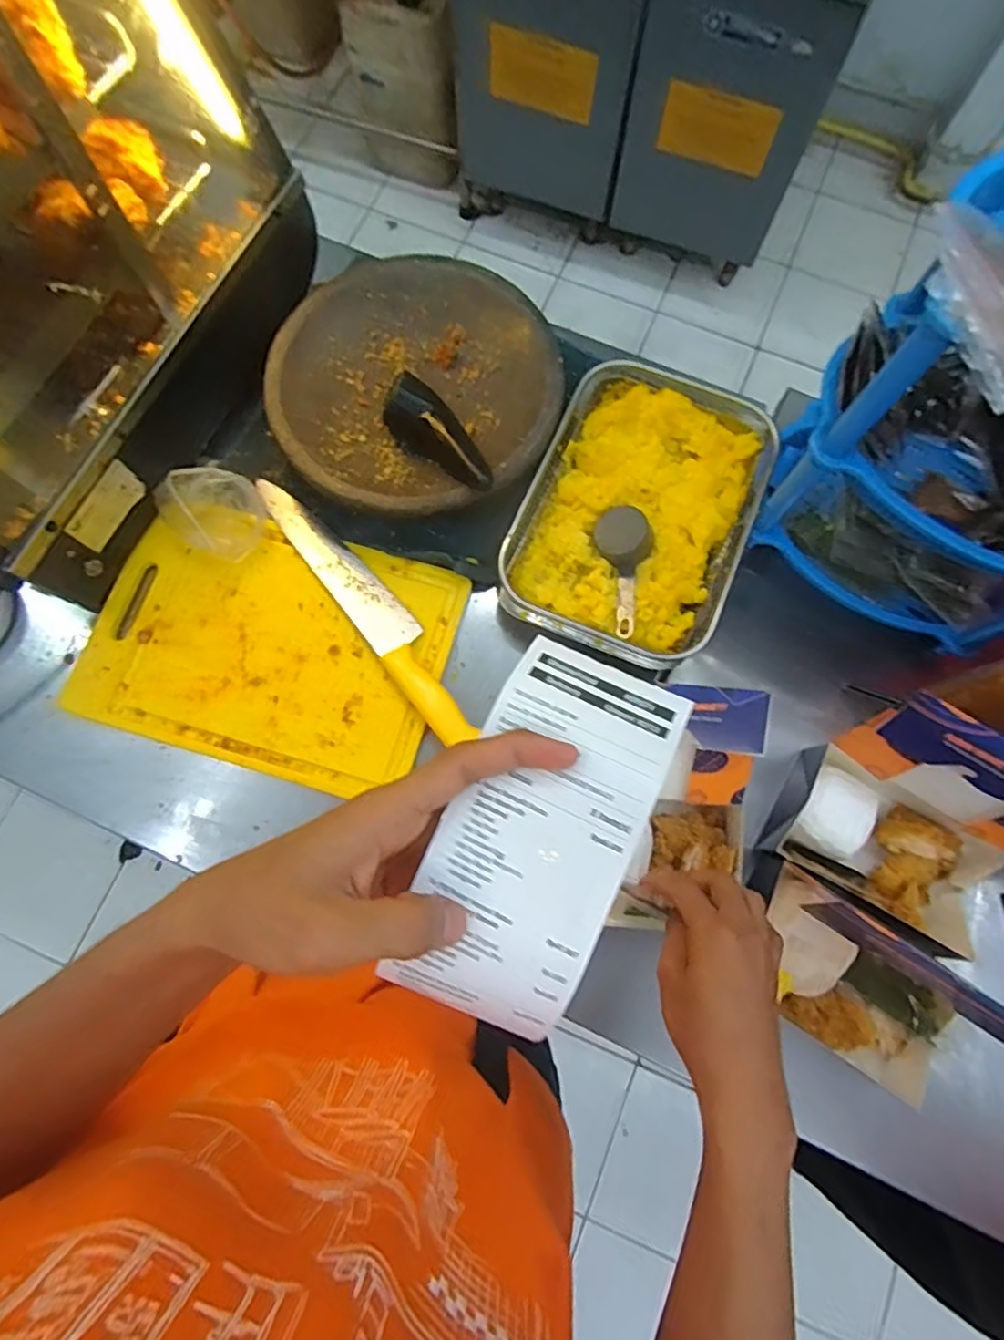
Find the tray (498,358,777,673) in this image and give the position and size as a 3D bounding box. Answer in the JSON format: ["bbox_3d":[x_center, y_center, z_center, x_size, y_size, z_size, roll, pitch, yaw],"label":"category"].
[{"bbox_3d":[0.137,-0.161,0.629,0.210,0.048,0.295,24,78,4],"label":"tray"}]

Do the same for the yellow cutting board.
[{"bbox_3d":[-0.231,-0.026,0.623,0.348,0.016,0.244,16,77,3],"label":"yellow cutting board"}]

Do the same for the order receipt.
[{"bbox_3d":[0.016,0.069,0.262,0.076,0.030,0.161,23,82,4],"label":"order receipt"}]

